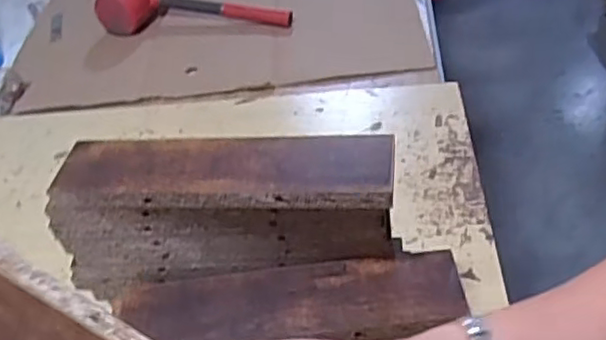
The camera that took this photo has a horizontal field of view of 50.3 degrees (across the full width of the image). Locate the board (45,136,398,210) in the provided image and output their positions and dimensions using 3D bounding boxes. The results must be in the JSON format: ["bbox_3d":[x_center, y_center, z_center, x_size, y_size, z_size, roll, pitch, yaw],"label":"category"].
[{"bbox_3d":[-0.060,-0.001,0.471,0.246,0.018,0.062,0,43,10],"label":"board"}]

